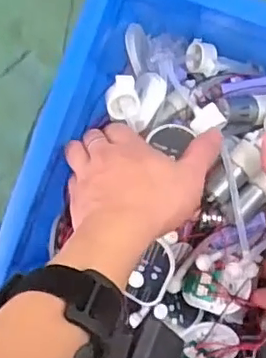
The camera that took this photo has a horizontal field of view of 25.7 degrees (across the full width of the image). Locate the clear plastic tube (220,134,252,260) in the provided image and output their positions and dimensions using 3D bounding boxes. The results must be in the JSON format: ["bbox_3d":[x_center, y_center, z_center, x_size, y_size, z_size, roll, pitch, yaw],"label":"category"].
[{"bbox_3d":[0.082,0.015,0.465,0.007,0.012,0.097,-11,88,7],"label":"clear plastic tube"}]

